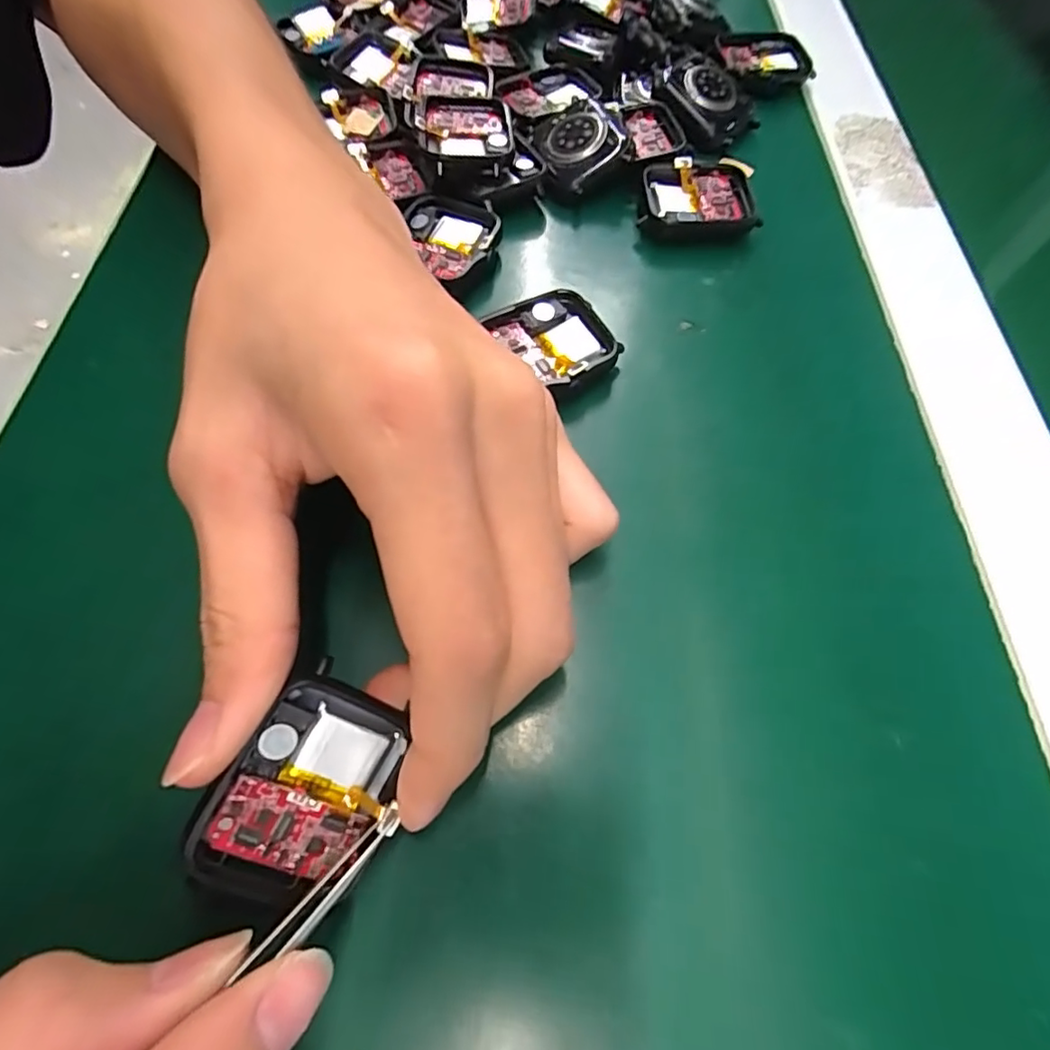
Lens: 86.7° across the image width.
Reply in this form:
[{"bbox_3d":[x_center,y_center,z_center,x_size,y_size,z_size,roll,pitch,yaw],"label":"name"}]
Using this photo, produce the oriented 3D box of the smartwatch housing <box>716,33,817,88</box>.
[{"bbox_3d":[0.116,-0.225,0.269,0.042,0.008,0.033,2,63,-2],"label":"smartwatch housing"}]

